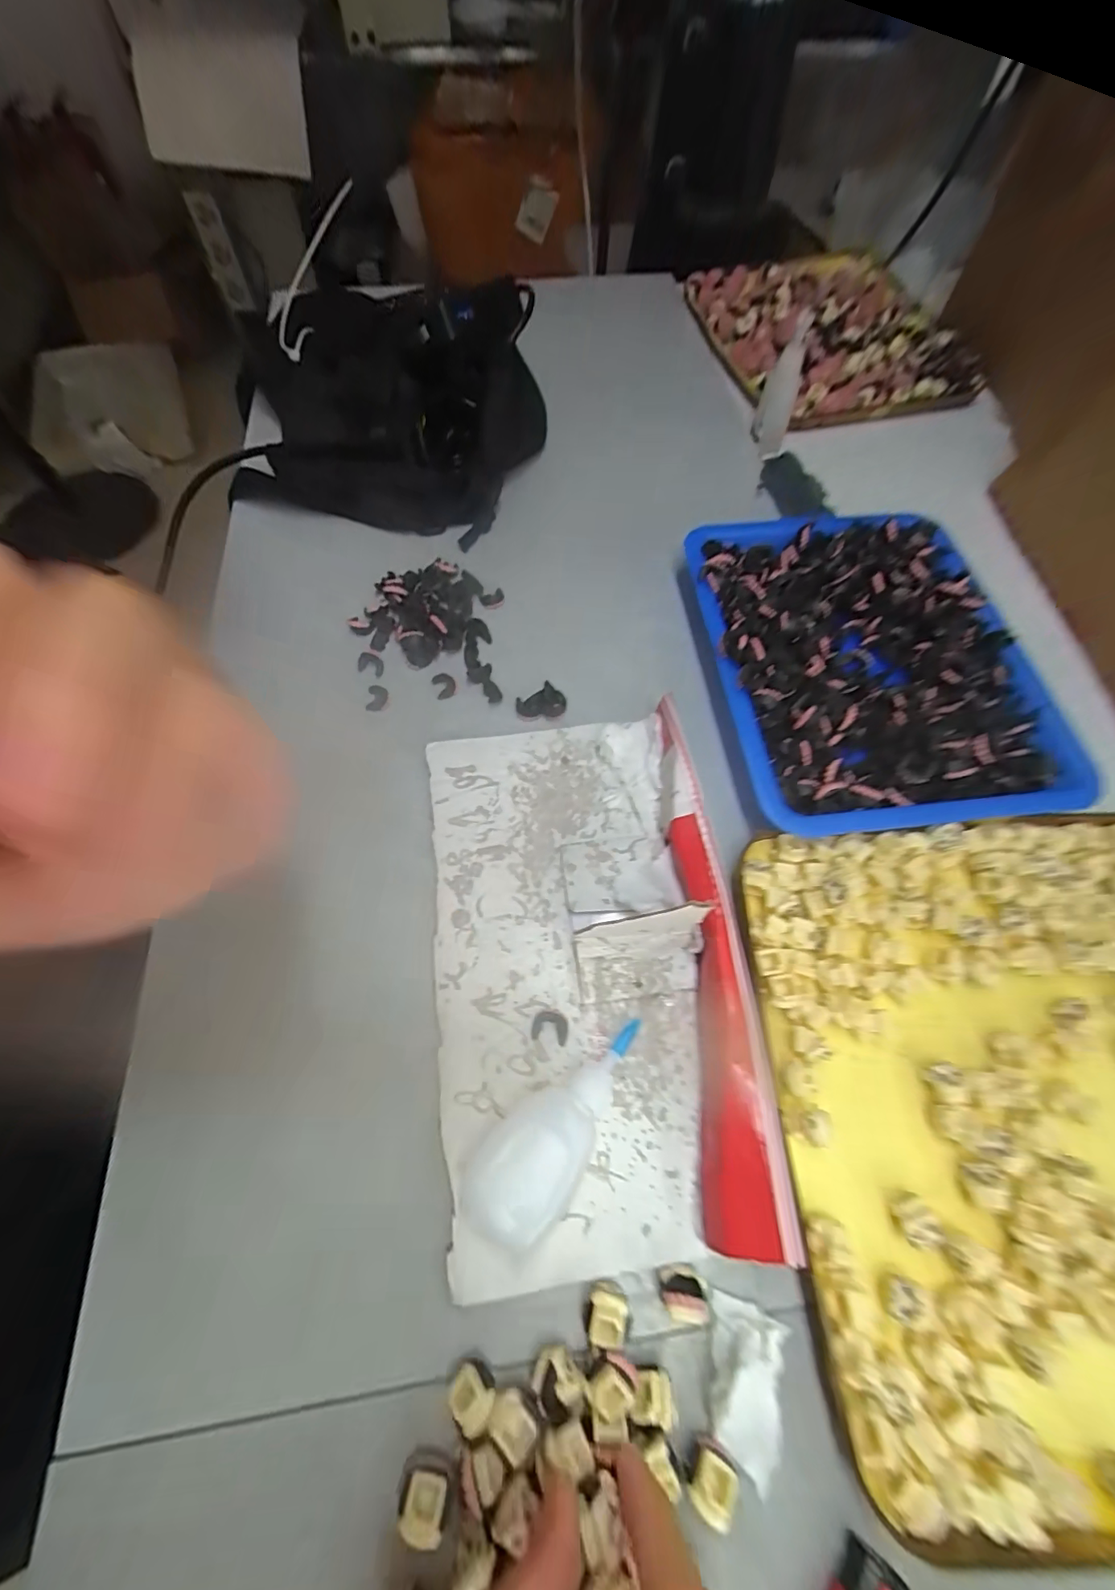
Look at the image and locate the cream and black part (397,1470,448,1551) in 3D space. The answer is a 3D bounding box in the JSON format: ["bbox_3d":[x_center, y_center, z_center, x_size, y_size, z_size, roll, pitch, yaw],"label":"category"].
[{"bbox_3d":[-0.042,0.223,0.170,0.015,0.012,0.013,11,65,4],"label":"cream and black part"}]

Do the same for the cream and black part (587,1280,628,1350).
[{"bbox_3d":[0.017,0.185,0.192,0.014,0.012,0.015,0,65,-1],"label":"cream and black part"}]

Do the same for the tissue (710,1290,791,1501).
[{"bbox_3d":[0.065,0.203,0.184,0.024,0.008,0.043,13,65,5],"label":"tissue"}]

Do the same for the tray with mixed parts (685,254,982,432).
[{"bbox_3d":[0.242,-0.429,0.498,0.197,0.031,0.235,-11,65,-6],"label":"tray with mixed parts"}]

